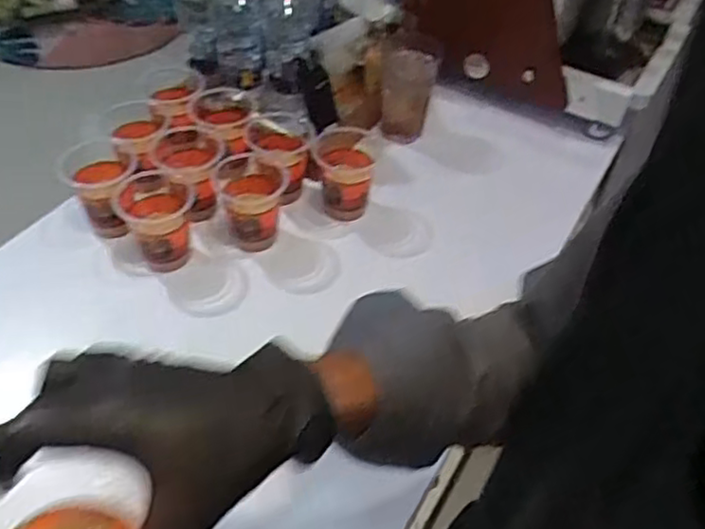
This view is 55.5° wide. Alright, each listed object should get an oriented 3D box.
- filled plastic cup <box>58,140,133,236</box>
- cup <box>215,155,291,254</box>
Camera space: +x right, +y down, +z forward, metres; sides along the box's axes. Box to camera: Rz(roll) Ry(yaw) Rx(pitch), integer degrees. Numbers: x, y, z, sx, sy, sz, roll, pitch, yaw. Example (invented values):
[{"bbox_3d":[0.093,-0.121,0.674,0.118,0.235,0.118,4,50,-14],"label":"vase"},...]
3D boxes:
[{"bbox_3d":[-0.309,-0.095,0.815,0.077,0.088,0.079,2,47,-3],"label":"filled plastic cup"},{"bbox_3d":[-0.125,-0.072,0.834,0.087,0.096,0.105,-4,48,-8],"label":"cup"}]

